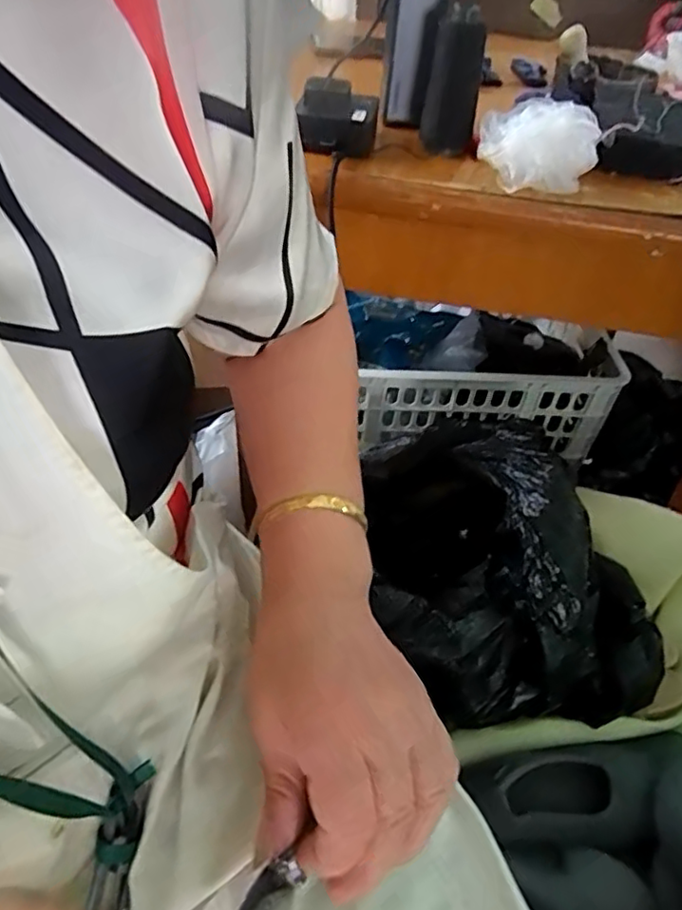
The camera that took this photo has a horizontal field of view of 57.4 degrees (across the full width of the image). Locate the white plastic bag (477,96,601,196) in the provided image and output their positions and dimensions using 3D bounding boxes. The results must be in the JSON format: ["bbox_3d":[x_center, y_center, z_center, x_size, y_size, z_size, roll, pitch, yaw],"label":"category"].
[{"bbox_3d":[0.167,-0.264,0.532,0.100,0.052,0.078,18,47,12],"label":"white plastic bag"}]

